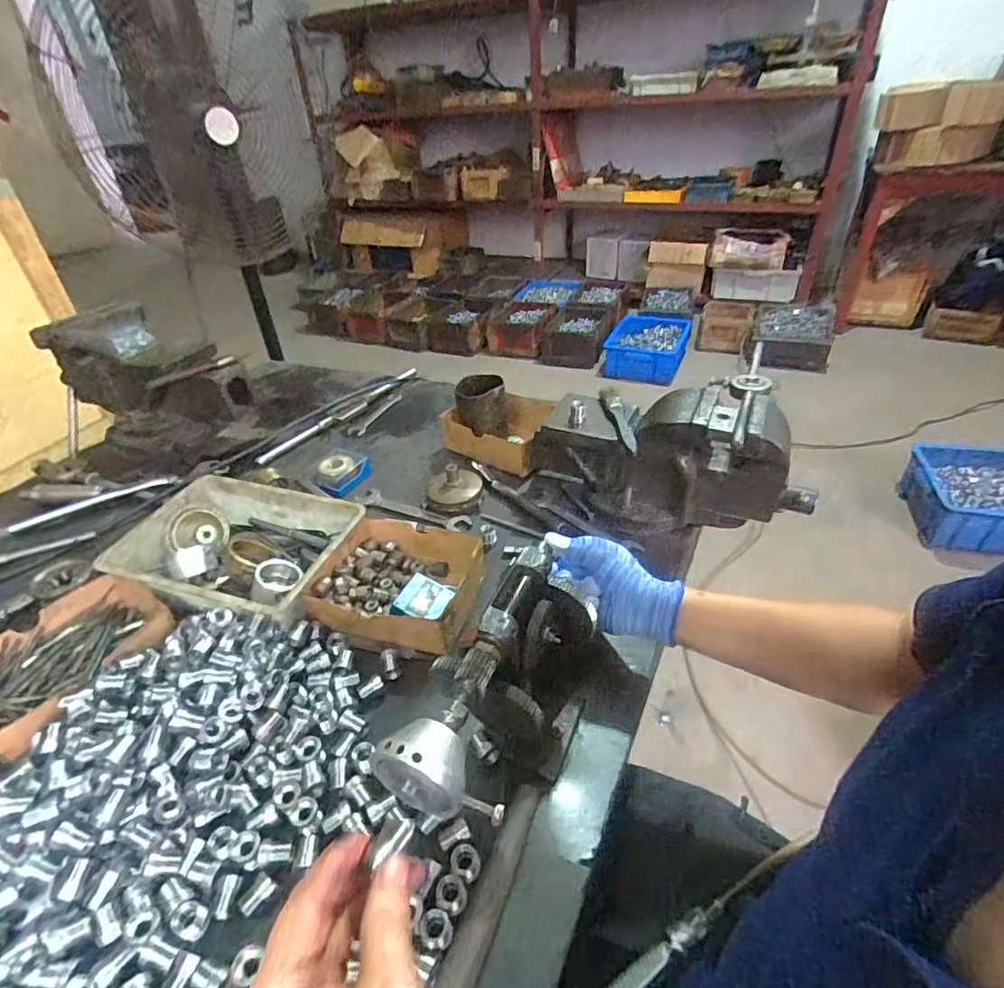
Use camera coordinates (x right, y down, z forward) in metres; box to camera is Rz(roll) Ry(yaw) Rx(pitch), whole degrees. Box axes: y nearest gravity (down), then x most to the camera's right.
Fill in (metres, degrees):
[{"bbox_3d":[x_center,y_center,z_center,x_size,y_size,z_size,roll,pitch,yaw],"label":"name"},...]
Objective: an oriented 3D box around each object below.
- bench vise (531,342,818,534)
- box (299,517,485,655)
[{"bbox_3d":[0.204,-0.049,0.706,0.324,0.164,0.162,-2,34,20],"label":"bench vise"},{"bbox_3d":[-0.110,0.095,0.608,0.177,0.055,0.148,7,39,13],"label":"box"}]

